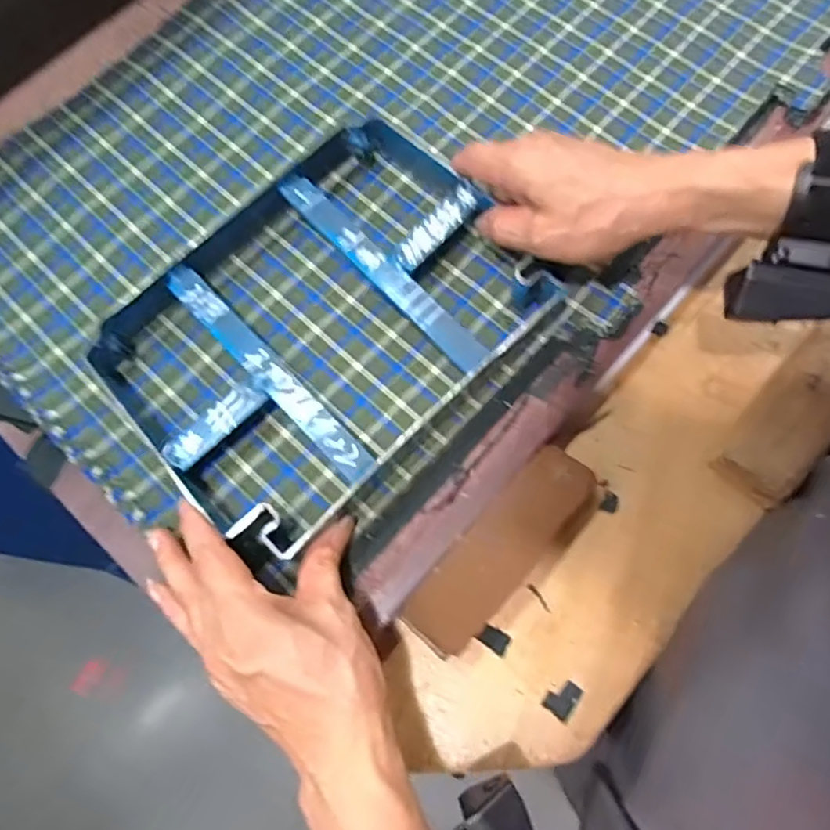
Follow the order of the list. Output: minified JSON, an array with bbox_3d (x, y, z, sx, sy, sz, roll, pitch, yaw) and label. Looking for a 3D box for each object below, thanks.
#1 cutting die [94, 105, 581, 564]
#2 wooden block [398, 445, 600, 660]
[{"bbox_3d":[-0.061,-0.063,0.397,0.264,0.038,0.206,-43,75,-11],"label":"cutting die"},{"bbox_3d":[0.055,0.085,0.387,0.048,0.028,0.145,43,78,14],"label":"wooden block"}]

